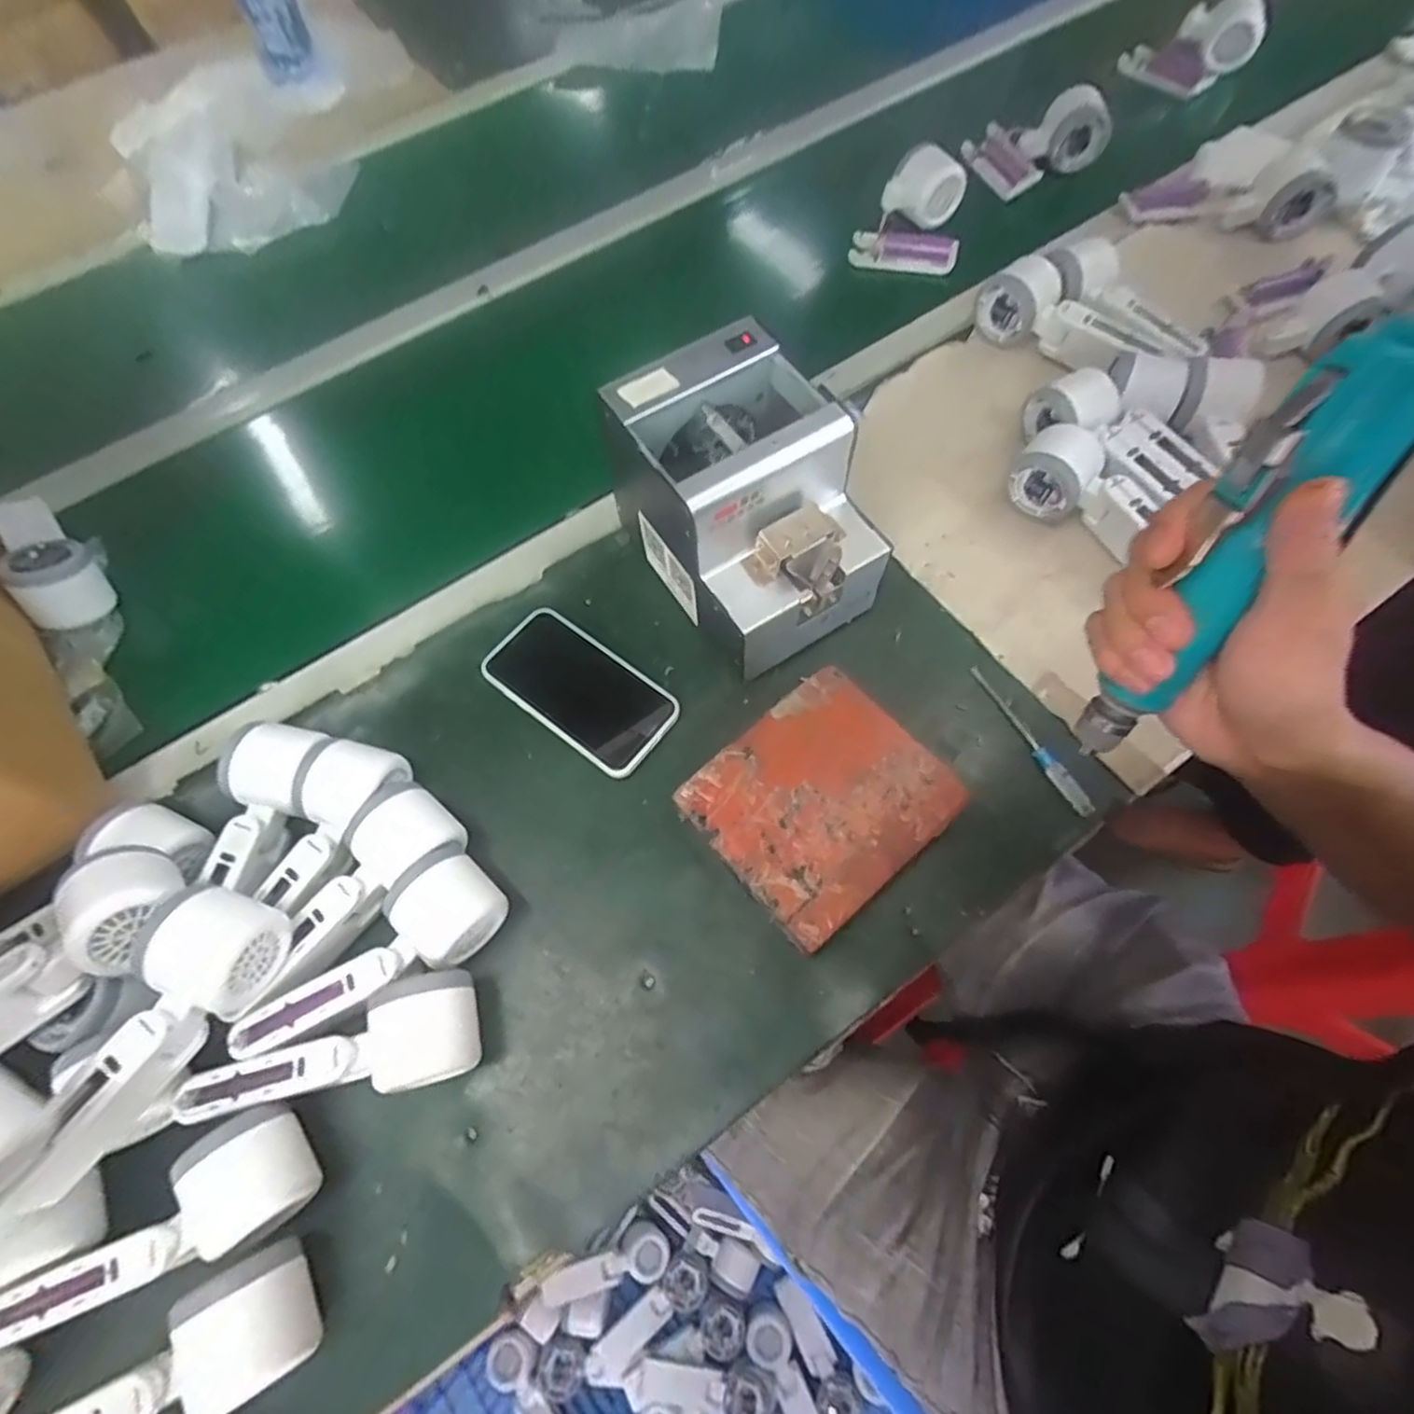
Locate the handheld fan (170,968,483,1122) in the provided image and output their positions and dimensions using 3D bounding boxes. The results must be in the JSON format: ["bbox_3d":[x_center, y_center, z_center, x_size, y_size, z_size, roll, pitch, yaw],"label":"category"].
[{"bbox_3d":[-0.215,0.208,0.407,0.165,0.043,0.056,-17,66,-4],"label":"handheld fan"}]

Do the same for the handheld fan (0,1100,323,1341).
[{"bbox_3d":[-0.292,0.284,0.366,0.156,0.048,0.060,-33,69,-12],"label":"handheld fan"}]

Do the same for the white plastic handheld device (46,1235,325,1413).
[{"bbox_3d":[-0.278,0.337,0.342,0.154,0.049,0.055,-28,69,-11],"label":"white plastic handheld device"}]

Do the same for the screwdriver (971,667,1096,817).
[{"bbox_3d":[0.226,0.021,0.484,0.012,0.012,0.124,-27,68,-10],"label":"screwdriver"}]

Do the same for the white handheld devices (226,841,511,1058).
[{"bbox_3d":[-0.201,0.159,0.425,0.163,0.043,0.060,-39,71,-14],"label":"white handheld devices"}]

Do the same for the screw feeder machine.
[{"bbox_3d":[0.028,-0.139,0.492,0.125,0.140,0.175,-34,68,-11],"label":"screw feeder machine"}]

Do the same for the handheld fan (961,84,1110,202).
[{"bbox_3d":[0.347,-0.590,0.722,0.126,0.083,0.077,-14,66,9],"label":"handheld fan"}]

